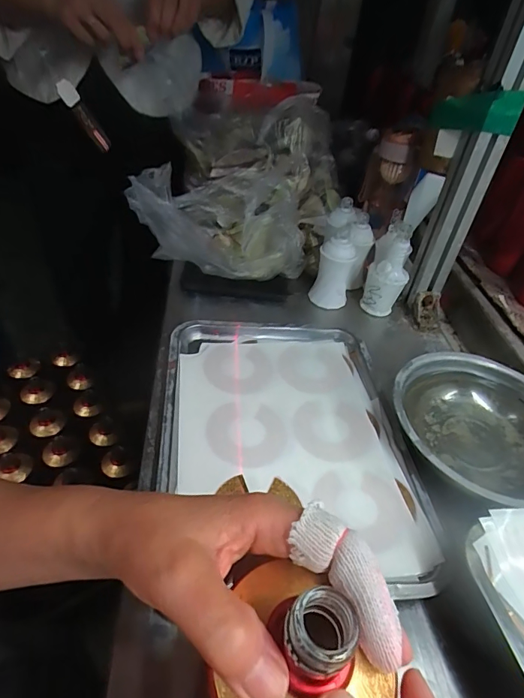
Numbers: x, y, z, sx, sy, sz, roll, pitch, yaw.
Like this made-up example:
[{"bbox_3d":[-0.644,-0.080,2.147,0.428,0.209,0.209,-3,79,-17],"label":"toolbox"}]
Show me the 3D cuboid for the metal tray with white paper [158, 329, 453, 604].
[{"bbox_3d":[0.022,0.082,0.459,0.252,0.020,0.326,0,43,-7],"label":"metal tray with white paper"}]

